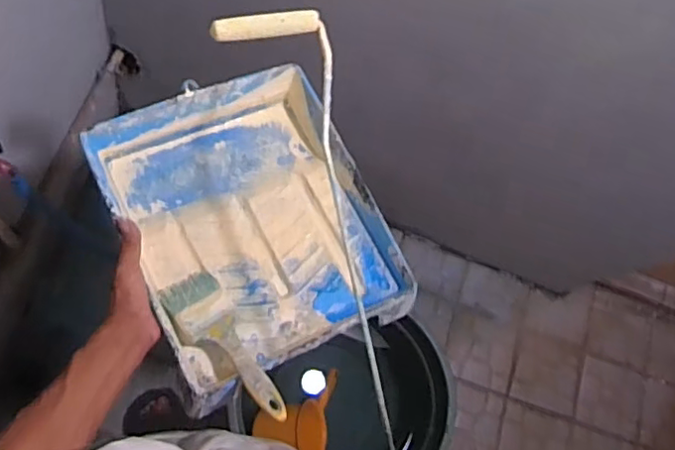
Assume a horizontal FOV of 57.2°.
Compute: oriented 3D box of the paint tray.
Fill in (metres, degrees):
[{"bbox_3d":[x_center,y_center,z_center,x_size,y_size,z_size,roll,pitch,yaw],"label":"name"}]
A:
[{"bbox_3d":[-0.100,-0.003,0.762,0.283,0.099,0.351,-25,76,-8],"label":"paint tray"}]

